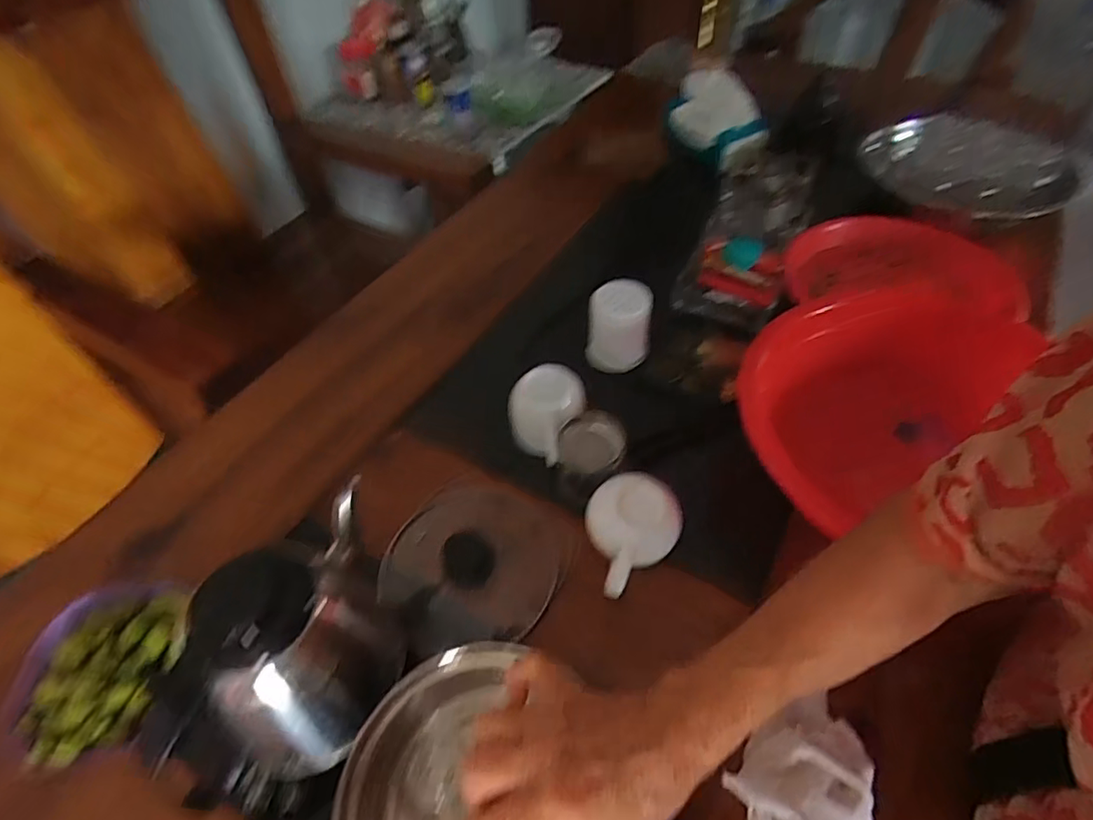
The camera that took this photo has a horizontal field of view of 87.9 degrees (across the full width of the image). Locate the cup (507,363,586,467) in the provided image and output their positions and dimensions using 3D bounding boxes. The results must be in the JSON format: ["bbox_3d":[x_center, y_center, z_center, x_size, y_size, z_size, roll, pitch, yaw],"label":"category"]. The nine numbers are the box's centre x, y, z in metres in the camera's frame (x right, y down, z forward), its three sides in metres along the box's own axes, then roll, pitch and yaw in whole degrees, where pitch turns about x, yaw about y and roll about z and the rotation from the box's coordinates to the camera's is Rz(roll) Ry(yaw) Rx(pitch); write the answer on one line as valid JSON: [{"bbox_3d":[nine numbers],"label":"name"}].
[{"bbox_3d":[0.006,0.001,0.573,0.075,0.069,0.076,-2,51,3],"label":"cup"}]

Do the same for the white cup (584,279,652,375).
[{"bbox_3d":[0.081,-0.100,0.638,0.067,0.076,0.059,-2,51,3],"label":"white cup"}]

